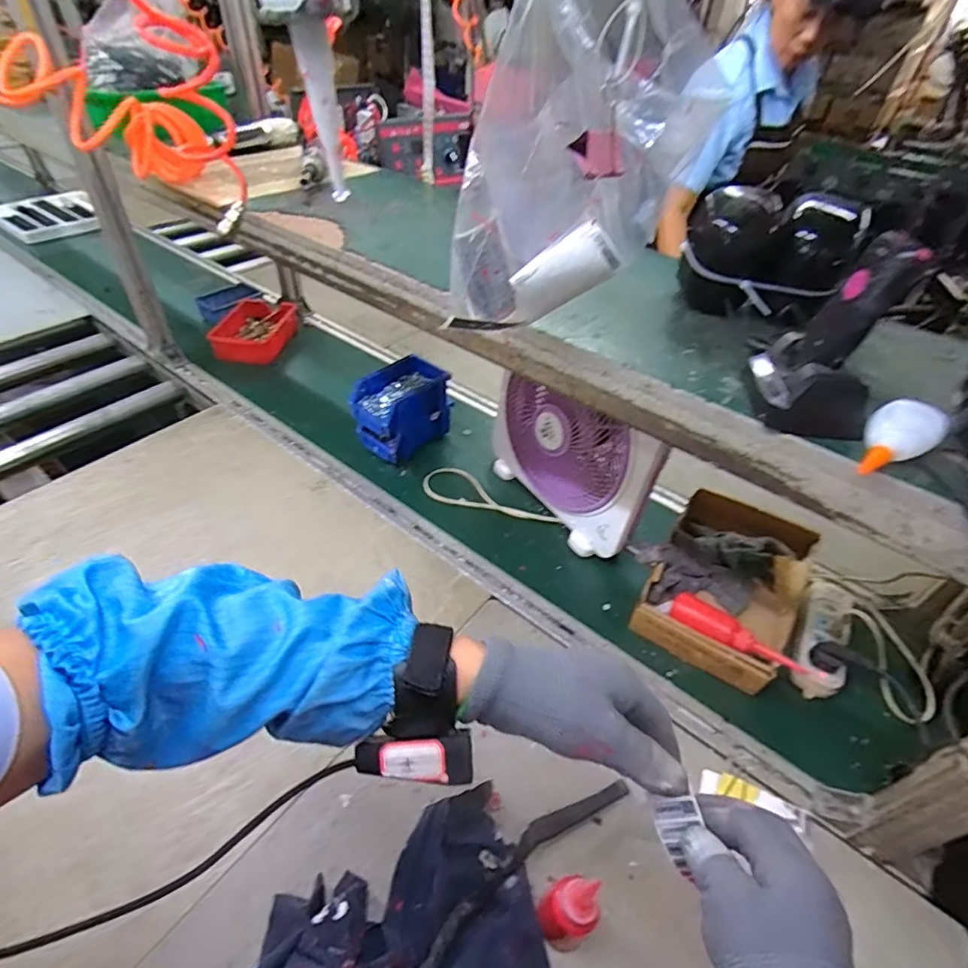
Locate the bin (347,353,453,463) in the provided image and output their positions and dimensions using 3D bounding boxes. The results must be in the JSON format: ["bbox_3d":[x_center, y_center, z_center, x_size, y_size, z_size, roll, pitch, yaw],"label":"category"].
[{"bbox_3d":[-0.148,-0.131,0.967,0.167,0.140,0.099,-32,53,-32],"label":"bin"}]

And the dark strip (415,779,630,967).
[{"bbox_3d":[0.024,0.389,0.527,0.317,0.028,0.037,-25,50,-27],"label":"dark strip"}]

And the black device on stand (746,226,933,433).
[{"bbox_3d":[0.272,-0.115,0.413,0.080,0.135,0.081,6,43,2],"label":"black device on stand"}]

